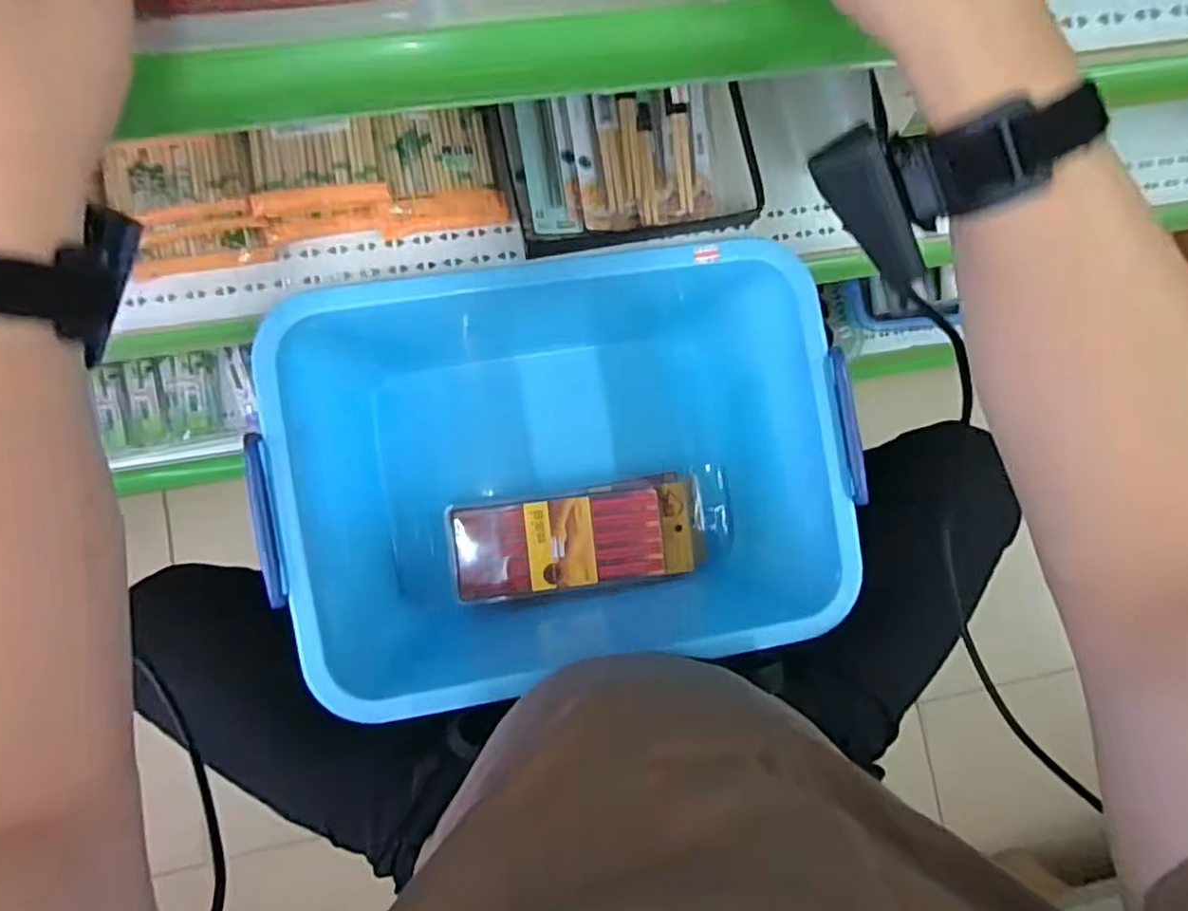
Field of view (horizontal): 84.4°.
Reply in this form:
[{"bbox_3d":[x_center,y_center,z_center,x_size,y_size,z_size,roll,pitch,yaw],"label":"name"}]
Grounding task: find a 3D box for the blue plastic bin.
[{"bbox_3d":[-0.043,0.009,0.697,0.511,0.292,0.406,-11,86,-6],"label":"blue plastic bin"}]

